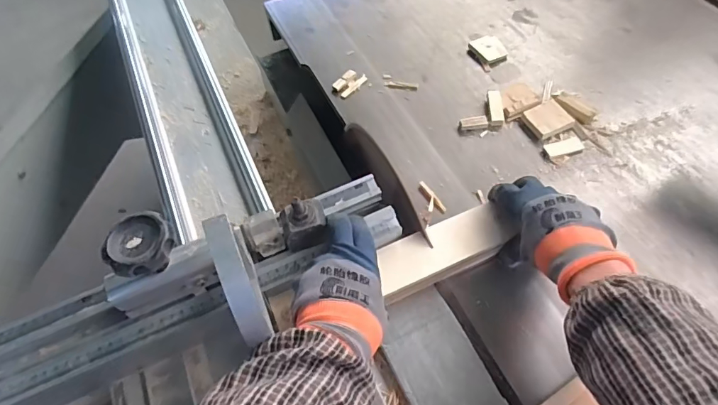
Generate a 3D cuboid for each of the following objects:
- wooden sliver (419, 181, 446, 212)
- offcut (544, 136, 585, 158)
[{"bbox_3d":[0.093,-0.009,0.567,0.022,0.004,0.049,-10,56,-2],"label":"wooden sliver"},{"bbox_3d":[0.273,-0.075,0.597,0.051,0.004,0.024,-14,56,-5],"label":"offcut"}]

